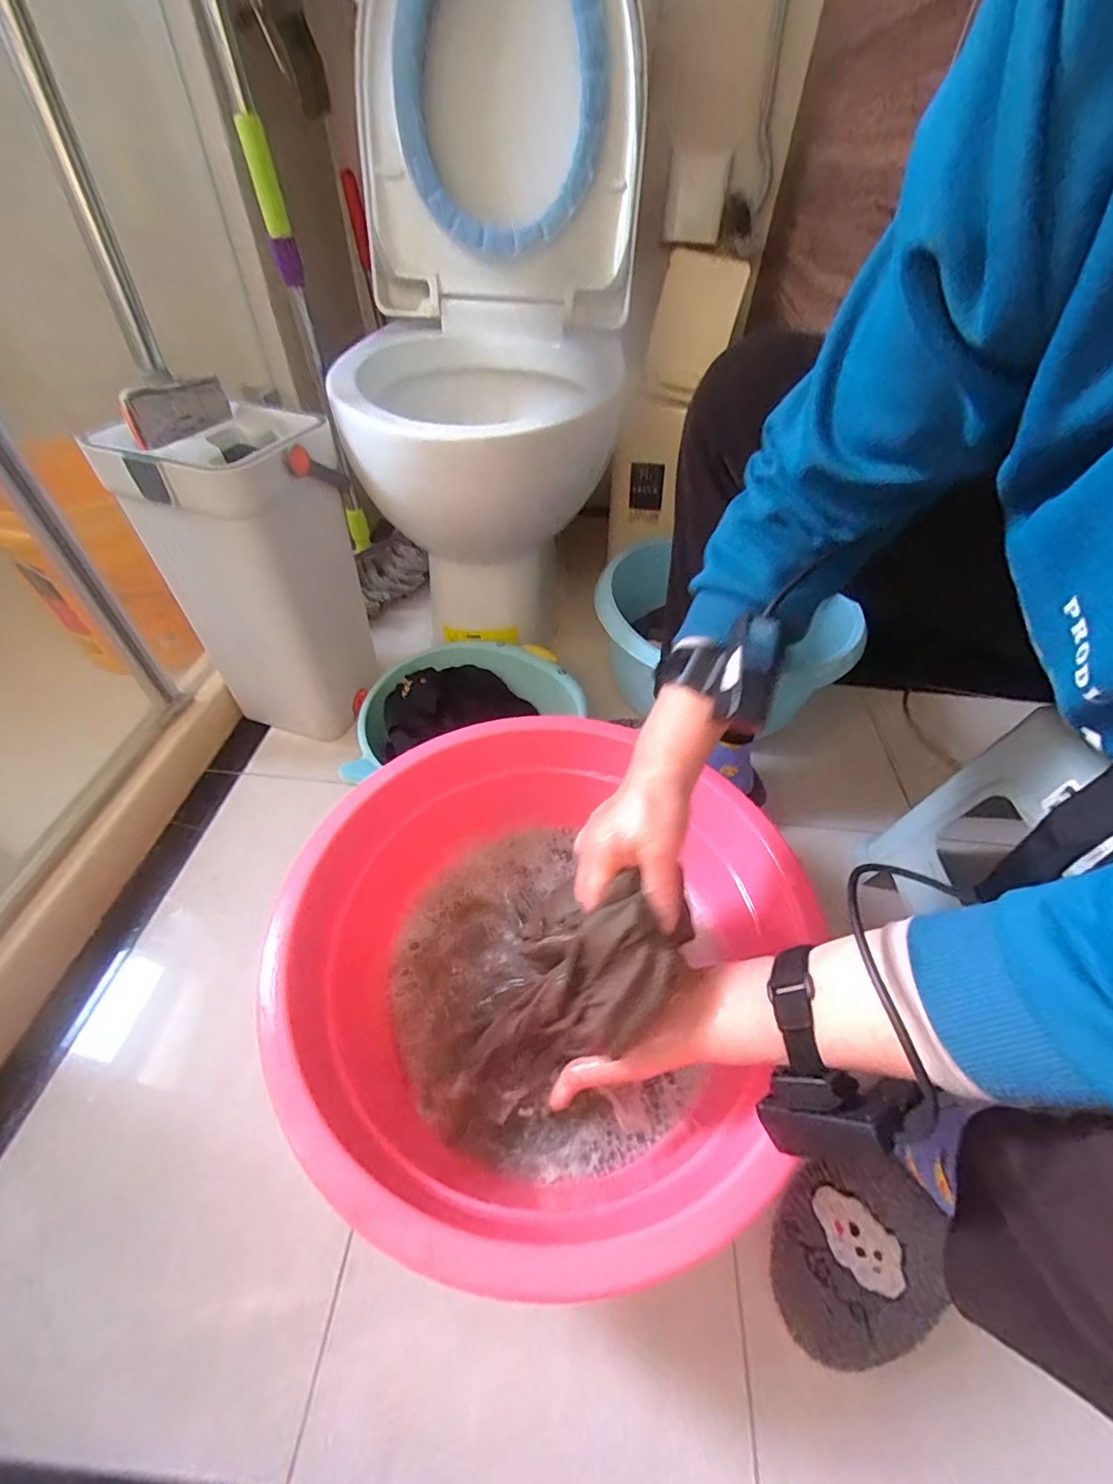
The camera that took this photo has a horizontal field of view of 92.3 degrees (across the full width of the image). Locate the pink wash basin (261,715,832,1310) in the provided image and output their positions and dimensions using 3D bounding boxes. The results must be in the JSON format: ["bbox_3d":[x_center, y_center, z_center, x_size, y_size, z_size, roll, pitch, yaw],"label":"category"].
[{"bbox_3d":[-0.024,0.187,0.483,0.365,0.187,0.408,13,49,9],"label":"pink wash basin"}]

